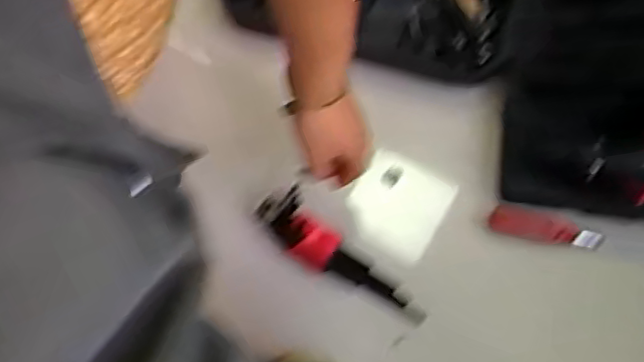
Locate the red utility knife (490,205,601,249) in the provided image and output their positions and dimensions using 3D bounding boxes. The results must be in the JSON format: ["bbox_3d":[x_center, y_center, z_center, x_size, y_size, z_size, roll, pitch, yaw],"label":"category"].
[{"bbox_3d":[0.222,0.048,0.657,0.104,0.033,0.011,13,33,24],"label":"red utility knife"}]

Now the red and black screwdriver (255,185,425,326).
[{"bbox_3d":[0.023,0.073,0.646,0.196,0.036,0.058,36,72,0],"label":"red and black screwdriver"}]

